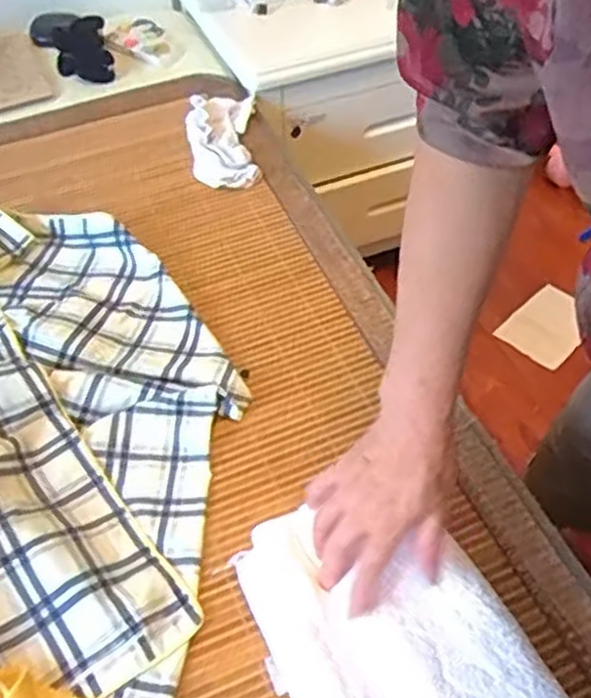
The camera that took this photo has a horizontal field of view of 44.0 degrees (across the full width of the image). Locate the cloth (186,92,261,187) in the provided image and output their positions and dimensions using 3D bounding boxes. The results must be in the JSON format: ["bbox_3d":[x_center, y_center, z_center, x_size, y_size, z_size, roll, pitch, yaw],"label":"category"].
[{"bbox_3d":[-0.102,-0.297,1.014,0.093,0.028,0.191,-3,49,-1],"label":"cloth"}]

